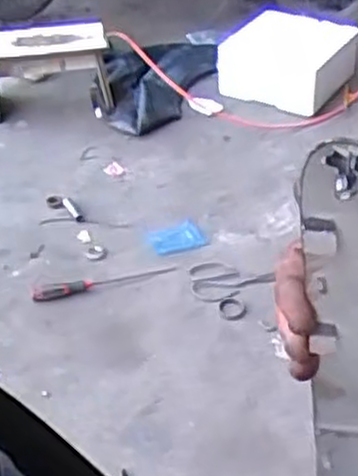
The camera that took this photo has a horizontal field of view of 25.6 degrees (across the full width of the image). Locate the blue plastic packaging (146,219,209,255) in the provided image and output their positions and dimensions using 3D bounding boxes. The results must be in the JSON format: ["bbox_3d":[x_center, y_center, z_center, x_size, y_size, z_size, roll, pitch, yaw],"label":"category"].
[{"bbox_3d":[-0.005,0.000,1.699,0.116,0.019,0.083,-13,41,-14],"label":"blue plastic packaging"}]

